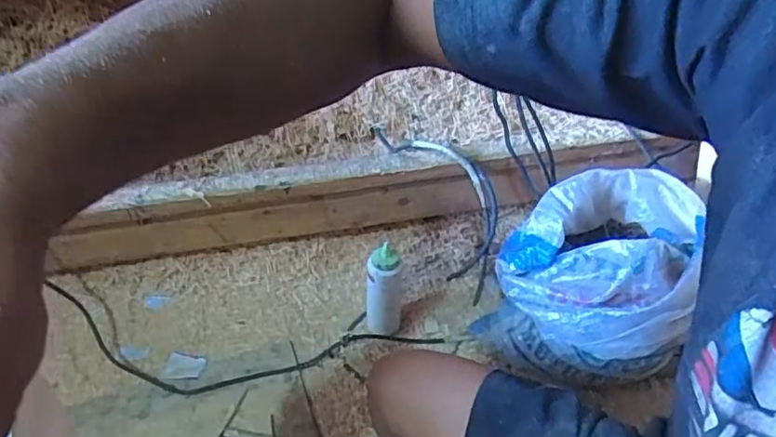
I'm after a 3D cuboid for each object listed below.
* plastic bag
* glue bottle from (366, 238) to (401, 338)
[{"bbox_3d":[0.288,0.081,0.824,0.249,0.257,0.236,26,48,32],"label":"plastic bag"},{"bbox_3d":[-0.006,0.116,0.901,0.051,0.181,0.044,4,38,3],"label":"glue bottle"}]

